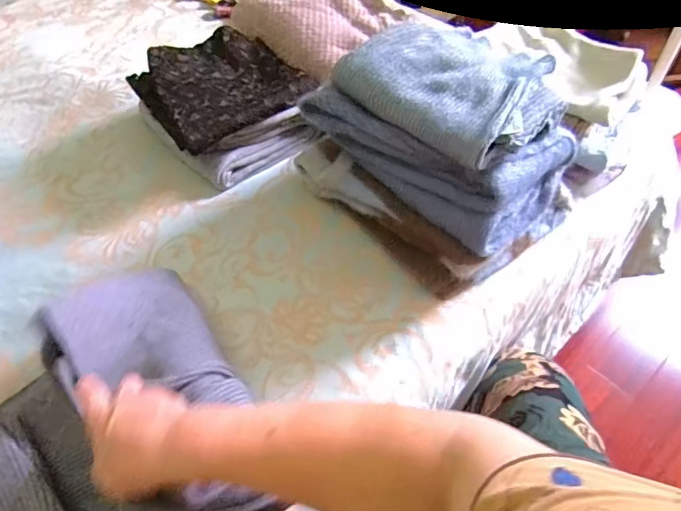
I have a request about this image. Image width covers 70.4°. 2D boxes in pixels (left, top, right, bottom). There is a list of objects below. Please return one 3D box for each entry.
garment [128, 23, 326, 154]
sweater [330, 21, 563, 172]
[{"bbox_3d":[-0.197,-0.287,0.798,0.242,0.047,0.232,-32,56,-20],"label":"garment"},{"bbox_3d":[0.139,-0.218,0.600,0.242,0.049,0.191,36,62,28],"label":"sweater"}]

